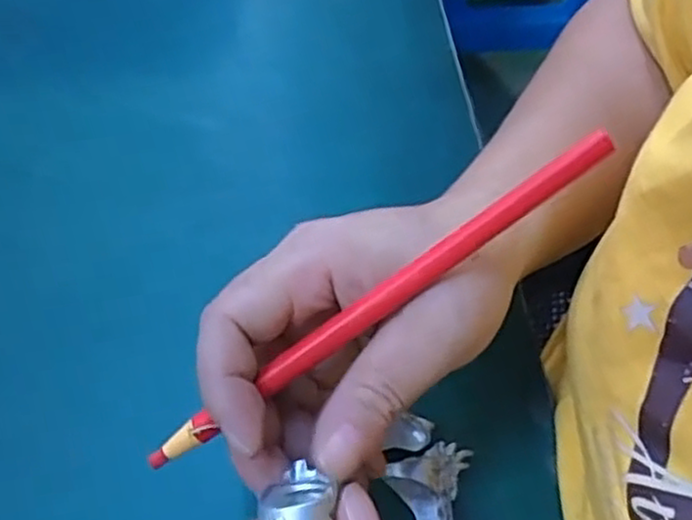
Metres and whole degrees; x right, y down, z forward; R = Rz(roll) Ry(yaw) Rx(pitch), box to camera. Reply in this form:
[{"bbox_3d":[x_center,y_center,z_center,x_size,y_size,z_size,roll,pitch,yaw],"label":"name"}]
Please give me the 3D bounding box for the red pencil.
[{"bbox_3d":[0.007,0.015,0.217,0.165,0.005,0.007,-35,63,5],"label":"red pencil"}]

